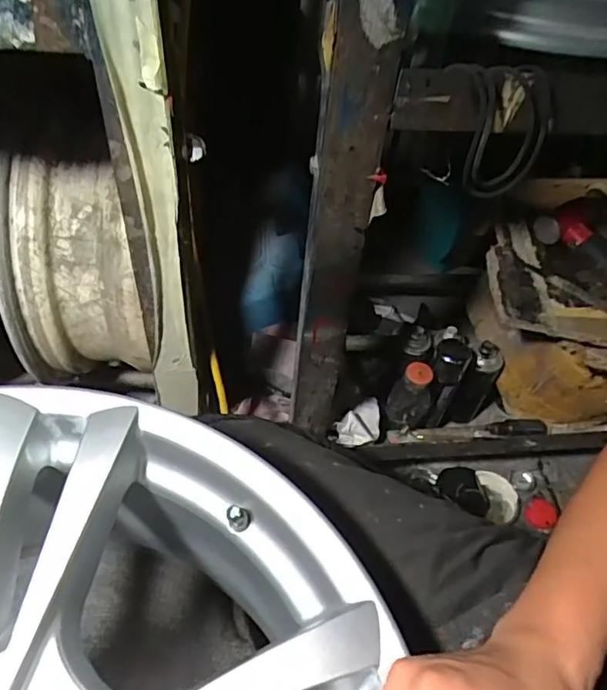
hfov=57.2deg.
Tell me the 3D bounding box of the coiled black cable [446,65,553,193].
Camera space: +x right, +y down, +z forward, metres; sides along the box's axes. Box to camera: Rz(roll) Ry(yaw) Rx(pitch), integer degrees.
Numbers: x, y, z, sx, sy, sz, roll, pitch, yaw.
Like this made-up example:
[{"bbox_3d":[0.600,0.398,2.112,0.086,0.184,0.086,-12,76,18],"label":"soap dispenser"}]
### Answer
[{"bbox_3d":[0.143,-0.156,0.421,0.086,0.101,0.024,-8,50,-13],"label":"coiled black cable"}]

